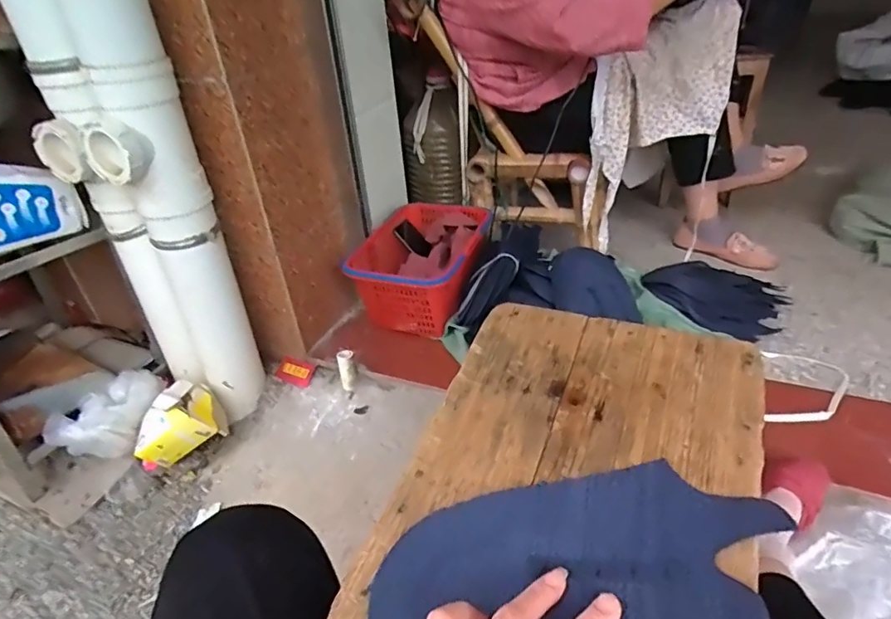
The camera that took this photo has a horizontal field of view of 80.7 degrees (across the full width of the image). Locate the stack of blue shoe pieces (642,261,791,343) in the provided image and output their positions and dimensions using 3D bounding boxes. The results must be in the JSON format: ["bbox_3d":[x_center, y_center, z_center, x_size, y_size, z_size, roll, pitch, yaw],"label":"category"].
[{"bbox_3d":[0.566,-0.033,1.124,0.198,0.063,0.279,-32,43,-33],"label":"stack of blue shoe pieces"}]

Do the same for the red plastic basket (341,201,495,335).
[{"bbox_3d":[-0.039,-0.105,1.196,0.239,0.152,0.331,10,37,20],"label":"red plastic basket"}]

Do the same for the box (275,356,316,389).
[{"bbox_3d":[-0.314,0.131,1.105,0.079,0.015,0.051,21,67,12],"label":"box"}]

